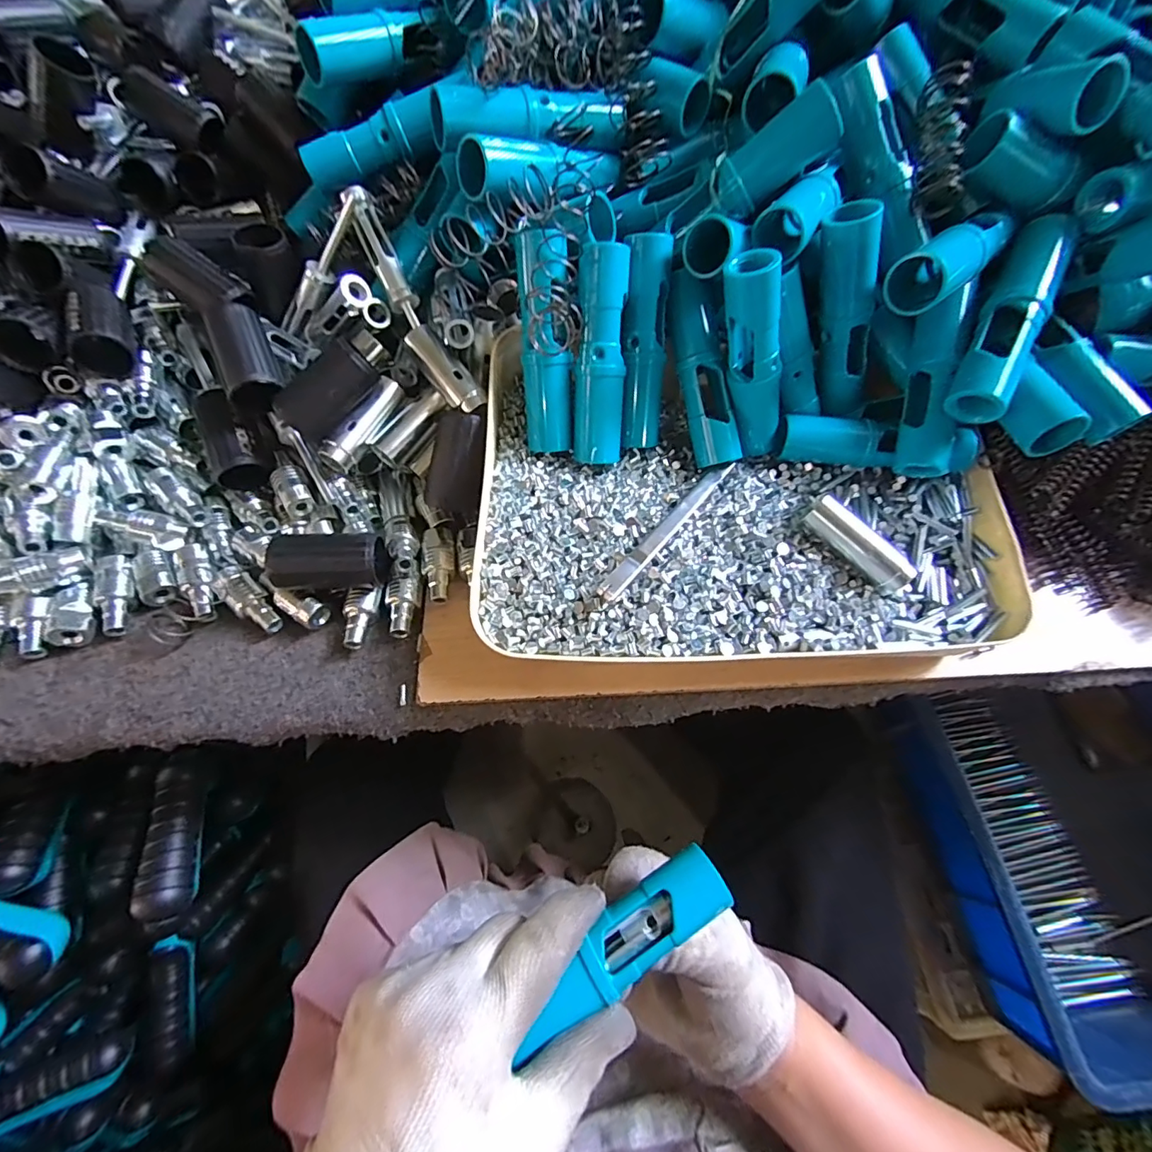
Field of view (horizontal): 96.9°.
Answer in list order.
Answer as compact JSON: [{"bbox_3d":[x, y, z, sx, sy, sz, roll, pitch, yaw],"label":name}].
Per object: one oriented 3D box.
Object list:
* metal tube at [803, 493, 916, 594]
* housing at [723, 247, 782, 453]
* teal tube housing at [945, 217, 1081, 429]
[{"bbox_3d":[0.171,-0.019,0.308,0.068,0.017,0.015,44,69,4],"label":"metal tube"},{"bbox_3d":[0.109,-0.127,0.309,0.028,0.120,0.021,20,61,35],"label":"housing"},{"bbox_3d":[0.252,-0.149,0.293,0.030,0.023,0.126,24,85,10],"label":"teal tube housing"}]

